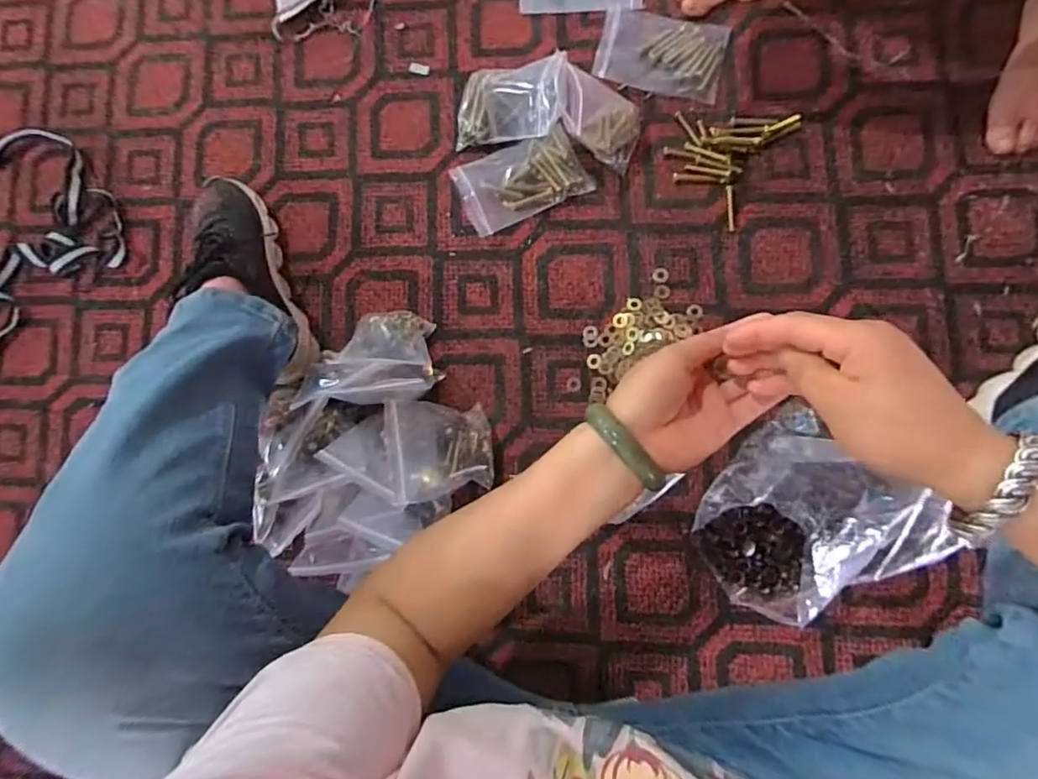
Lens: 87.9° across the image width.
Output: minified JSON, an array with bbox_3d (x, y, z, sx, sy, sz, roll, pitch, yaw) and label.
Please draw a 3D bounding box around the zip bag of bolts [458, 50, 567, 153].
[{"bbox_3d":[-0.013,-0.332,0.621,0.128,0.085,0.087,9,86,7],"label":"zip bag of bolts"}]

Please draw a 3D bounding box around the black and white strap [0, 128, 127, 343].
[{"bbox_3d":[-0.736,-0.166,0.715,0.450,0.037,0.253,-33,83,3],"label":"black and white strap"}]

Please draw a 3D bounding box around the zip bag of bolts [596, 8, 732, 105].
[{"bbox_3d":[0.172,-0.406,0.648,0.148,0.012,0.097,15,87,7],"label":"zip bag of bolts"}]

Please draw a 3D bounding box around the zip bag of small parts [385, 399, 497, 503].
[{"bbox_3d":[-0.080,0.061,0.575,0.091,0.106,0.103,-7,85,5],"label":"zip bag of small parts"}]

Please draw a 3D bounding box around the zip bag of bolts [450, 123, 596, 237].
[{"bbox_3d":[0.002,-0.254,0.641,0.148,0.032,0.096,-25,83,4],"label":"zip bag of bolts"}]

